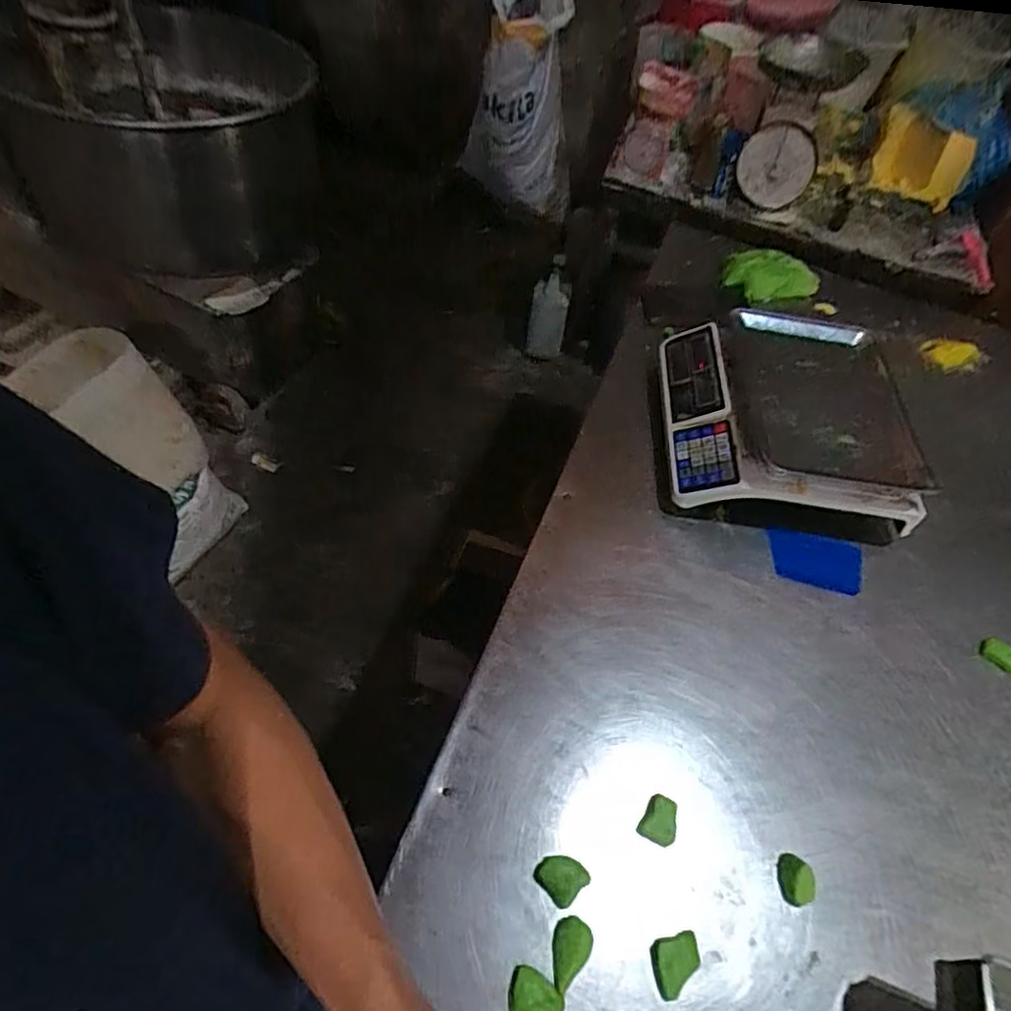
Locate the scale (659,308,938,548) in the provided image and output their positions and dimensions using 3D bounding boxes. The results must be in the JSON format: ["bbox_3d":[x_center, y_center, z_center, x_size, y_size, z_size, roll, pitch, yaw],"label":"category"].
[{"bbox_3d":[0.400,-0.123,0.916,0.318,0.151,0.331,10,54,-3],"label":"scale"}]

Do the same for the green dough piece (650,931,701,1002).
[{"bbox_3d":[0.155,0.412,0.558,0.046,0.012,0.042,-8,54,-11],"label":"green dough piece"}]

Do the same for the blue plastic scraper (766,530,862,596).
[{"bbox_3d":[0.417,0.074,0.838,0.122,0.004,0.077,14,61,5],"label":"blue plastic scraper"}]

